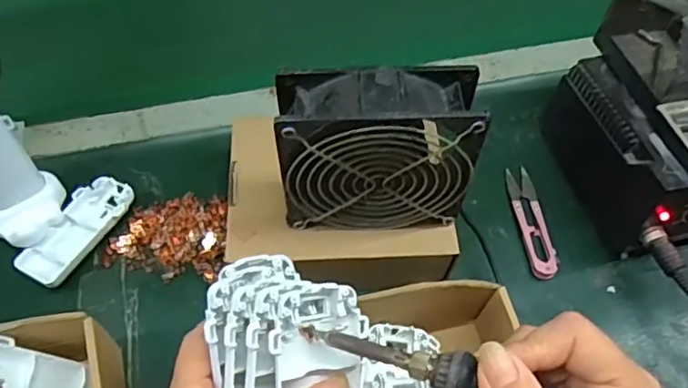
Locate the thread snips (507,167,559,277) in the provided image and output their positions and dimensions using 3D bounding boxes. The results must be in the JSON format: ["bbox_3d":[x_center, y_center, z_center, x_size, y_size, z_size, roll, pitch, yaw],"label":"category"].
[{"bbox_3d":[0.156,0.021,0.474,0.024,0.013,0.105,-2,58,-4],"label":"thread snips"}]

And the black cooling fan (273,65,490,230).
[{"bbox_3d":[0.020,-0.025,0.365,0.117,0.112,0.045,0,58,-3],"label":"black cooling fan"}]

